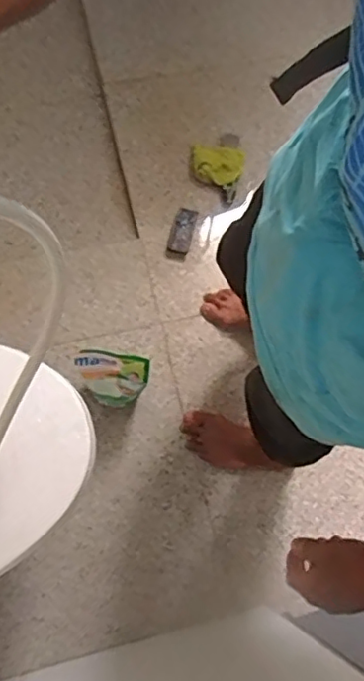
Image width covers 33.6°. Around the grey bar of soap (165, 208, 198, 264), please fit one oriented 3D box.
[{"bbox_3d":[-0.001,-0.237,1.347,0.048,0.021,0.126,16,74,3],"label":"grey bar of soap"}]

